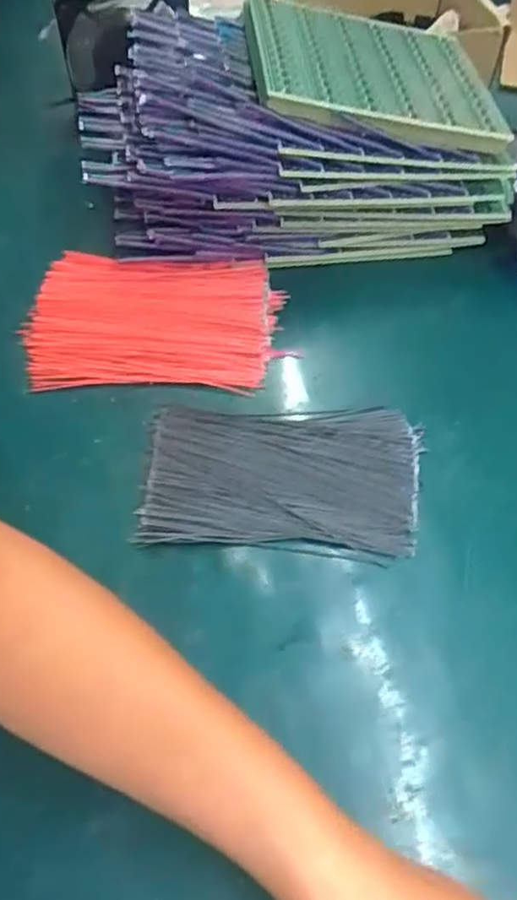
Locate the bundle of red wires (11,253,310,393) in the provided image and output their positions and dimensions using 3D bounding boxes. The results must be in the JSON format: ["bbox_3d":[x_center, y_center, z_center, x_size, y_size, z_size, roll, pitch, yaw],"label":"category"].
[{"bbox_3d":[-0.079,-0.105,0.524,0.195,0.022,0.129,0,55,-2],"label":"bundle of red wires"}]

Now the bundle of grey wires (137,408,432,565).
[{"bbox_3d":[0.016,0.014,0.444,0.176,0.022,0.109,5,55,1],"label":"bundle of grey wires"}]

